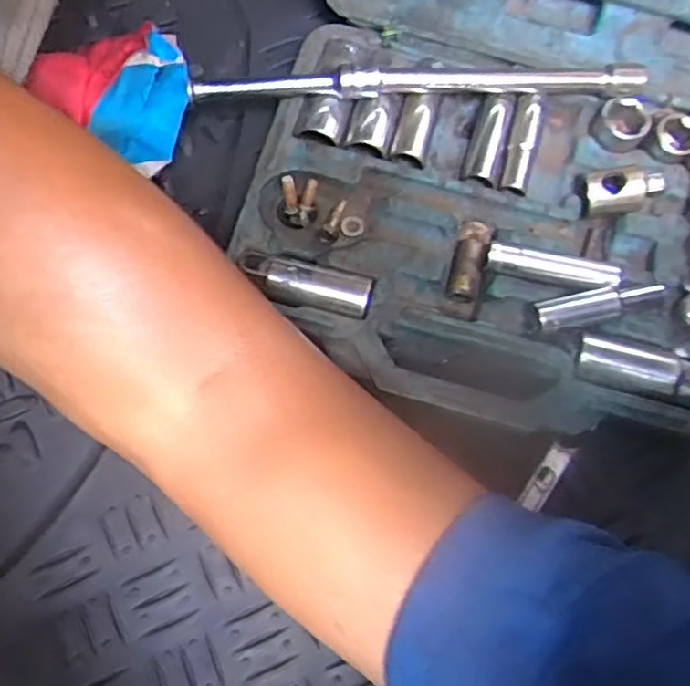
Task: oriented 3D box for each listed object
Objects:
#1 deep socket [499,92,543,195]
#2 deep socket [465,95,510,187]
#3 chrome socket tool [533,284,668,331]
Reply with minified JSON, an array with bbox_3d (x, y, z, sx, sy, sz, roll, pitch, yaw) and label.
[{"bbox_3d":[0.093,-0.106,0.364,0.014,0.012,0.060,14,76,2],"label":"deep socket"},{"bbox_3d":[0.075,-0.109,0.364,0.015,0.014,0.056,14,64,2],"label":"deep socket"},{"bbox_3d":[0.122,-0.018,0.331,0.065,0.017,0.013,-10,76,-4],"label":"chrome socket tool"}]

